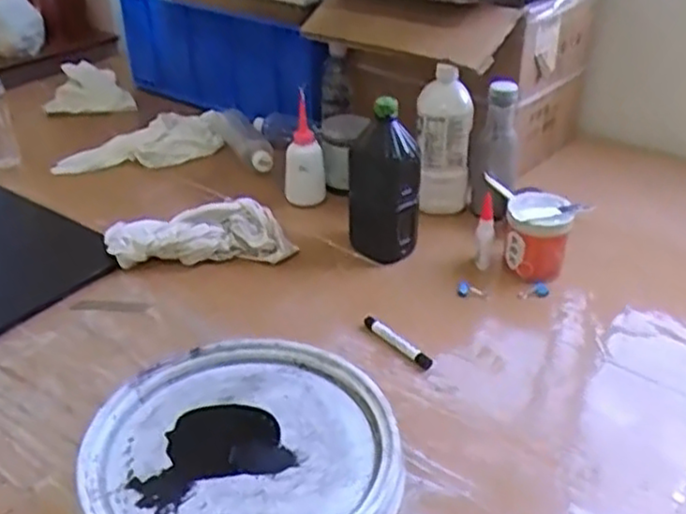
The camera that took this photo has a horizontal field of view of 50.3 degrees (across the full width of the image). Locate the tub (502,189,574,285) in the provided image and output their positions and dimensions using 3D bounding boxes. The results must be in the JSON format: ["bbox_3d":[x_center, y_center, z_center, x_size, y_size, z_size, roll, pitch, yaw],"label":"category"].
[{"bbox_3d":[0.254,-0.025,0.959,0.080,0.102,0.076,1,32,-1],"label":"tub"}]

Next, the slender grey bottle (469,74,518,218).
[{"bbox_3d":[0.225,-0.159,1.064,0.053,0.200,0.060,20,37,27],"label":"slender grey bottle"}]

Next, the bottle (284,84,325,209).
[{"bbox_3d":[-0.058,-0.166,1.092,0.063,0.155,0.054,0,32,-2],"label":"bottle"}]

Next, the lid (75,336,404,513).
[{"bbox_3d":[-0.095,0.189,0.693,0.281,0.034,0.293,1,32,-1],"label":"lid"}]

